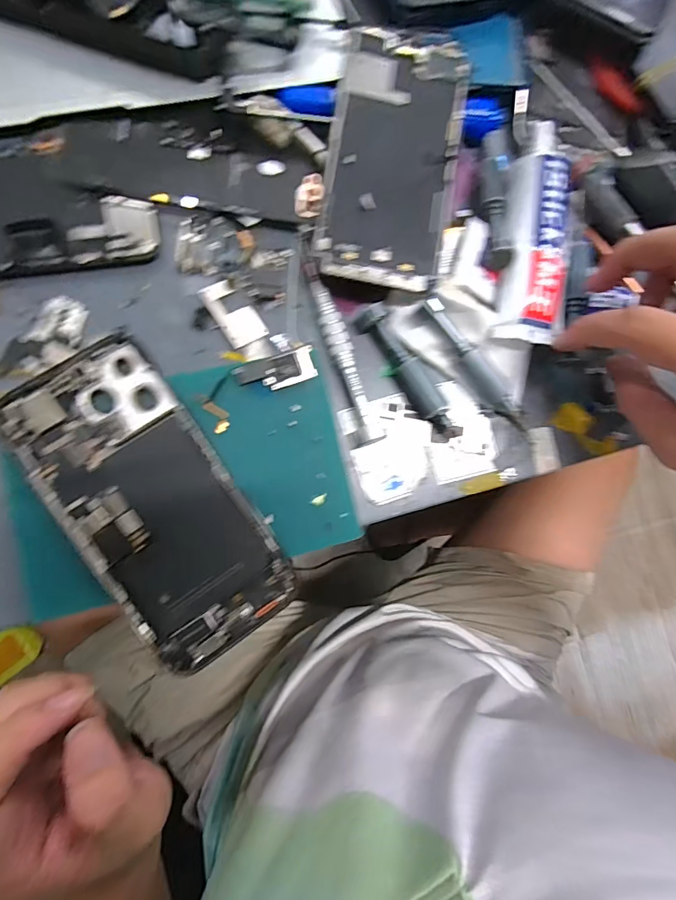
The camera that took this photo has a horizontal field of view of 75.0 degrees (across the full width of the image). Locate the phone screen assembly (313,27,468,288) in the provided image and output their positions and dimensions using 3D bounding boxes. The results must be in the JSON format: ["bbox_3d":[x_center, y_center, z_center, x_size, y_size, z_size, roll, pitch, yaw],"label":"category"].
[{"bbox_3d":[0.032,-0.168,0.255,0.071,0.004,0.149,10,84,-6],"label":"phone screen assembly"}]

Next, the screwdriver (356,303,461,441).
[{"bbox_3d":[0.043,-0.044,0.258,0.016,0.010,0.090,-36,90,-11],"label":"screwdriver"}]

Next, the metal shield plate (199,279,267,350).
[{"bbox_3d":[-0.059,-0.078,0.250,0.022,0.004,0.038,-34,90,-11],"label":"metal shield plate"}]

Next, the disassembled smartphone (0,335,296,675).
[{"bbox_3d":[-0.091,0.027,0.218,0.075,0.006,0.159,-33,93,-13],"label":"disassembled smartphone"}]

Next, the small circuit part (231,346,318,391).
[{"bbox_3d":[-0.033,-0.042,0.235,0.042,0.004,0.017,-18,100,-5],"label":"small circuit part"}]

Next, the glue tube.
[{"bbox_3d":[0.119,-0.135,0.265,0.036,0.021,0.138,8,83,-8],"label":"glue tube"}]

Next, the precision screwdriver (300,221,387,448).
[{"bbox_3d":[0.001,-0.064,0.252,0.013,0.013,0.124,-18,92,-9],"label":"precision screwdriver"}]

